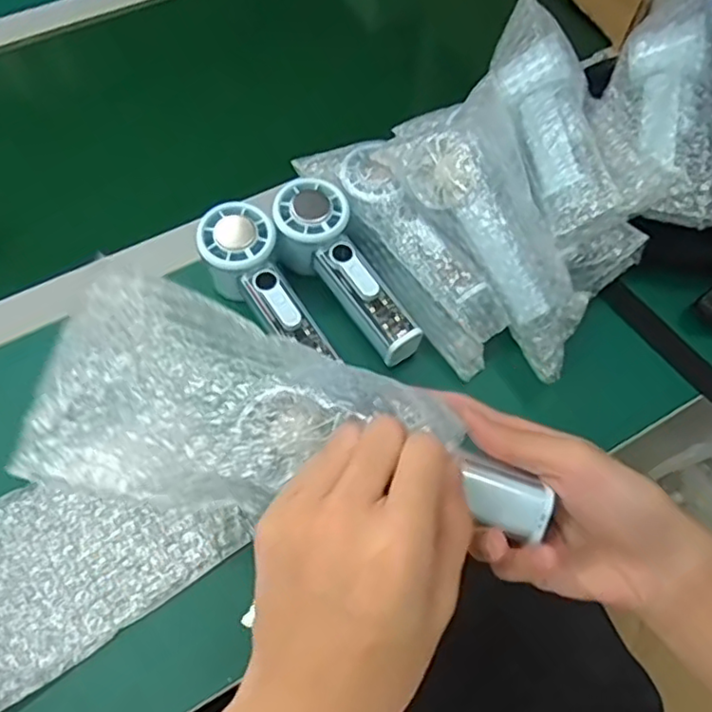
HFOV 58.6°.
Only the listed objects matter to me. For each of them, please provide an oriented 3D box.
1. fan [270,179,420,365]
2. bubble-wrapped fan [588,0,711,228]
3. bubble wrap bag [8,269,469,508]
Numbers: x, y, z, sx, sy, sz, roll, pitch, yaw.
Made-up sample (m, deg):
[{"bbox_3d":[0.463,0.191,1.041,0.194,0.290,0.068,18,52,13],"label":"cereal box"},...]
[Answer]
[{"bbox_3d":[-0.010,-0.061,0.489,0.056,0.046,0.157,-32,80,-18],"label":"fan"},{"bbox_3d":[0.237,-0.198,0.490,0.088,0.052,0.195,9,76,2],"label":"bubble-wrapped fan"},{"bbox_3d":[-0.057,0.025,0.308,0.193,0.042,0.101,14,61,5],"label":"bubble wrap bag"}]

